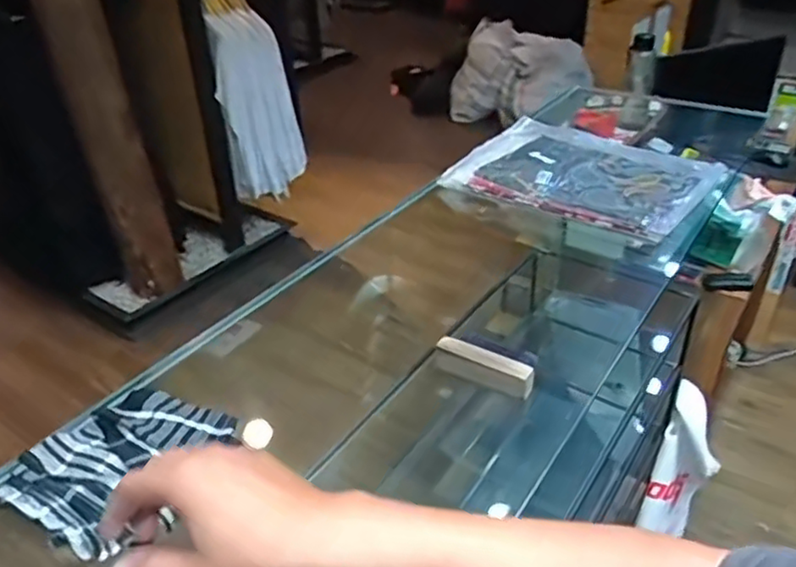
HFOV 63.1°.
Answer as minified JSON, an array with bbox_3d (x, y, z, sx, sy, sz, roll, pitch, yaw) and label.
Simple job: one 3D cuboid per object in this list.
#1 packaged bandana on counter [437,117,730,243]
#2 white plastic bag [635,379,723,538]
[{"bbox_3d":[0.281,-0.171,1.001,0.346,0.034,0.277,22,40,31],"label":"packaged bandana on counter"},{"bbox_3d":[0.658,0.439,1.507,0.119,0.437,0.156,14,37,22],"label":"white plastic bag"}]

